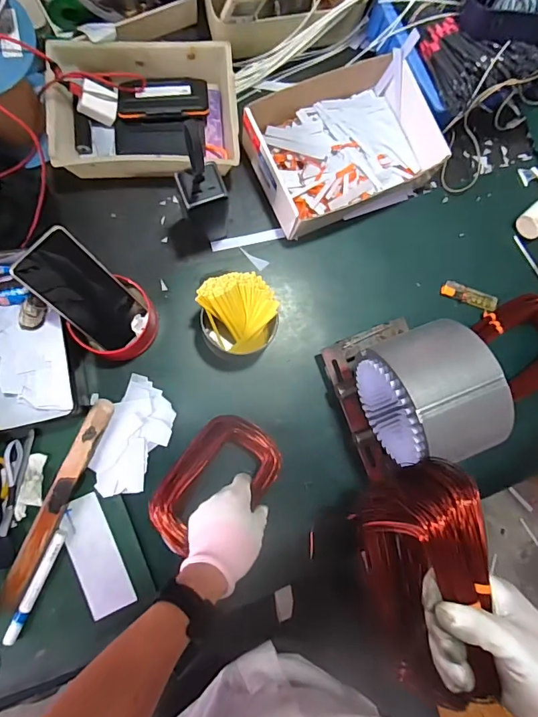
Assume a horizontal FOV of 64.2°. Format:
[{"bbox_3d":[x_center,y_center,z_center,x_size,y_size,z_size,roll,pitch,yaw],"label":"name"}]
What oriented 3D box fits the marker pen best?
[{"bbox_3d":[-0.296,0.289,0.541,0.014,0.012,0.146,25,84,-4],"label":"marker pen"}]

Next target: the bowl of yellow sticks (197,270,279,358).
[{"bbox_3d":[-0.040,-0.054,0.570,0.096,0.093,0.097,0,86,-6],"label":"bowl of yellow sticks"}]

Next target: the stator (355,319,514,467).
[{"bbox_3d":[0.177,0.045,0.485,0.119,0.128,0.142,-21,88,-7],"label":"stator"}]

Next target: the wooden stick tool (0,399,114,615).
[{"bbox_3d":[-0.269,0.183,0.543,0.026,0.018,0.277,24,84,-4],"label":"wooden stick tool"}]

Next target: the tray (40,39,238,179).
[{"bbox_3d":[-0.167,-0.341,0.594,0.246,0.056,0.174,-2,86,-7],"label":"tray"}]

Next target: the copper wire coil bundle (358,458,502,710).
[{"bbox_3d":[0.137,0.191,0.392,0.075,0.107,0.186,-1,87,-5],"label":"copper wire coil bundle"}]

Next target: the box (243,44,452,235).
[{"bbox_3d":[0.101,-0.311,0.613,0.247,0.067,0.202,-26,89,-7],"label":"box"}]

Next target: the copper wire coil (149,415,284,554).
[{"bbox_3d":[-0.070,0.163,0.553,0.113,0.035,0.177,37,84,-2],"label":"copper wire coil"}]

